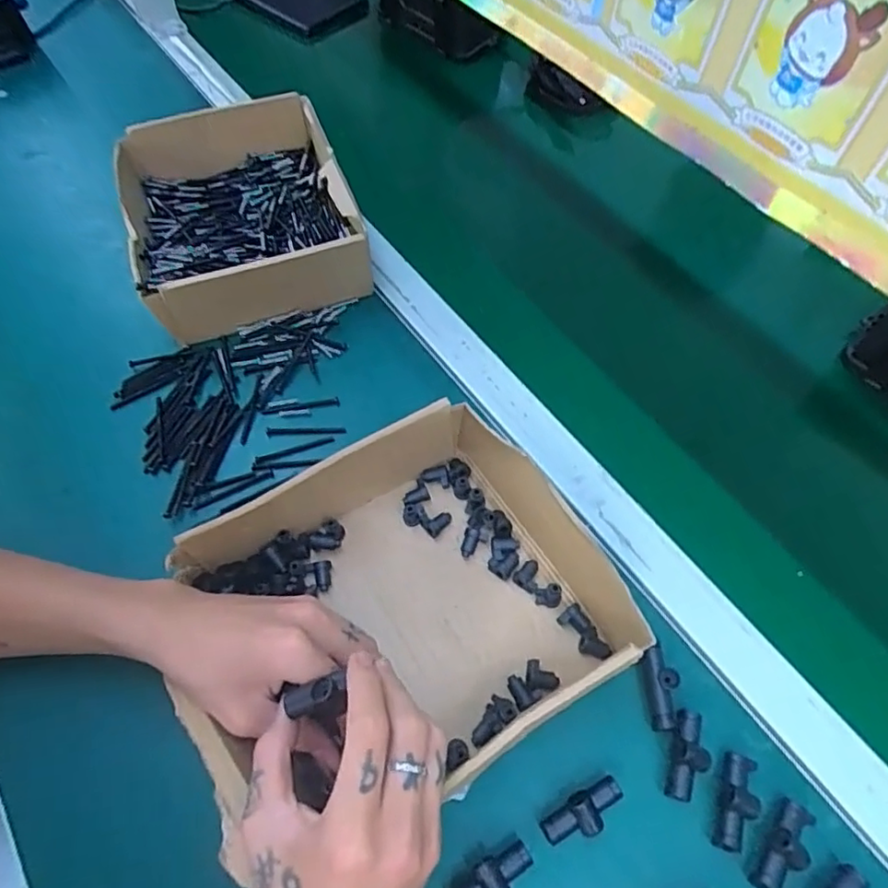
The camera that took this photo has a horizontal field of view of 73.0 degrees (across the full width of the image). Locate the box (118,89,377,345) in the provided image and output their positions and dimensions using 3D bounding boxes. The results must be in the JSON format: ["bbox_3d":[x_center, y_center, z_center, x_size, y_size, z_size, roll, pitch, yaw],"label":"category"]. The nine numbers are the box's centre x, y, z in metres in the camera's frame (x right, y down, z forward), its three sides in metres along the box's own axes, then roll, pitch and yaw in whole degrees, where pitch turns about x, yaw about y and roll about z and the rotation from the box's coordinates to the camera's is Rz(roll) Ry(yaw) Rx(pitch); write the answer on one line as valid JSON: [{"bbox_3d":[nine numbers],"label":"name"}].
[{"bbox_3d":[-0.189,-0.214,0.553,0.187,0.070,0.236,-19,61,-12],"label":"box"}]

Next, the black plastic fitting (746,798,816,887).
[{"bbox_3d":[0.194,0.229,0.340,0.021,0.019,0.052,38,66,20],"label":"black plastic fitting"}]

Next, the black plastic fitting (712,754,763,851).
[{"bbox_3d":[0.171,0.209,0.350,0.023,0.017,0.051,21,61,11],"label":"black plastic fitting"}]

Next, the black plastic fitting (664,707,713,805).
[{"bbox_3d":[0.147,0.187,0.361,0.023,0.019,0.050,19,61,10],"label":"black plastic fitting"}]

